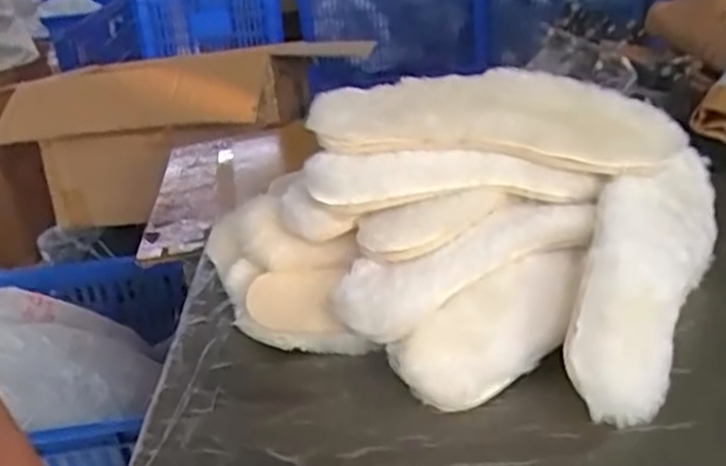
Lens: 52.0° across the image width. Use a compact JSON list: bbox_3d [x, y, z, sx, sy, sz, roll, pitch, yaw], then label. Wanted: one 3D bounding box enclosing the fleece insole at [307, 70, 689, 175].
[{"bbox_3d":[0.096,-0.087,0.536,0.258,0.021,0.077,4,62,0],"label":"fleece insole"}]

